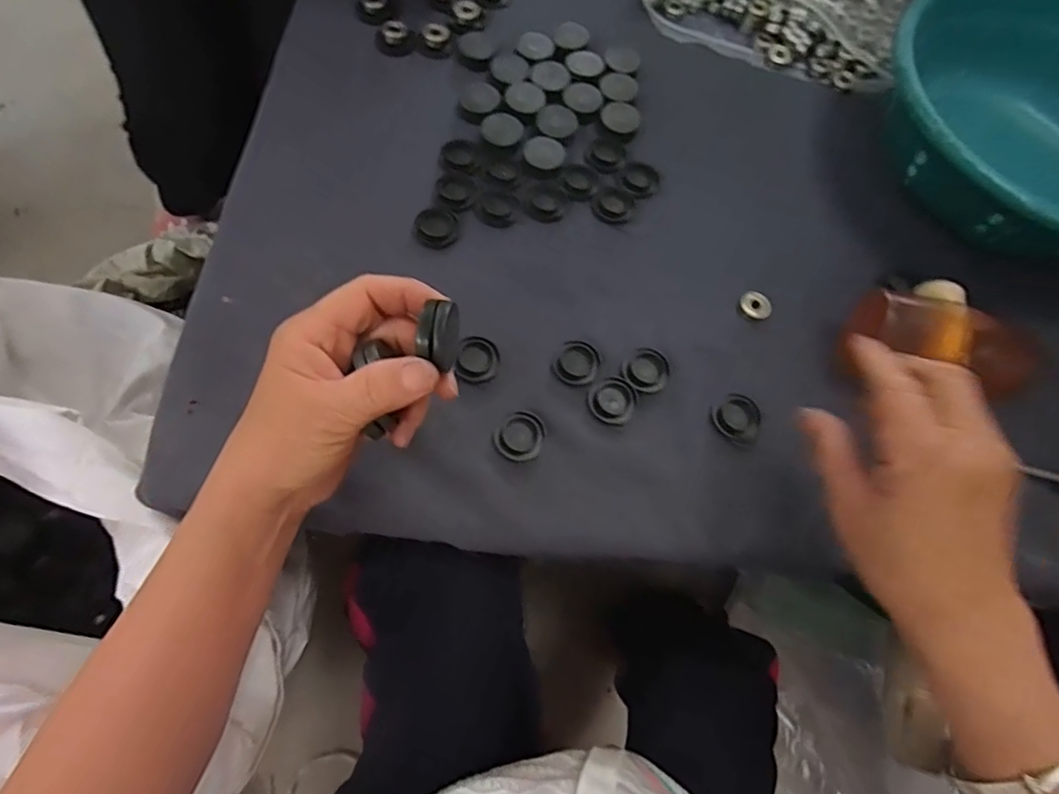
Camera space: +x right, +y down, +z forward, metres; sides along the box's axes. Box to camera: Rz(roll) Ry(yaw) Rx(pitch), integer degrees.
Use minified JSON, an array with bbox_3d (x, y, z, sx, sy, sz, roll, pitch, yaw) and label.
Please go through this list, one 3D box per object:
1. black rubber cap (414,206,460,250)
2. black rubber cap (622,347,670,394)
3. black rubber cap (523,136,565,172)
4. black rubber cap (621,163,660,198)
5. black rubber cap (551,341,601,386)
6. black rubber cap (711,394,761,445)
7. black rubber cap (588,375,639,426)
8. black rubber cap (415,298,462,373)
[{"bbox_3d":[-0.068,-0.127,0.437,0.031,0.004,0.035,6,67,0],"label":"black rubber cap"},{"bbox_3d":[0.081,-0.019,0.407,0.030,0.004,0.034,22,68,7],"label":"black rubber cap"},{"bbox_3d":[0.012,-0.193,0.466,0.032,0.007,0.031,1,67,-2],"label":"black rubber cap"},{"bbox_3d":[0.089,-0.175,0.472,0.029,0.004,0.034,20,68,6],"label":"black rubber cap"},{"bbox_3d":[0.033,-0.024,0.403,0.029,0.004,0.033,25,68,8],"label":"black rubber cap"},{"bbox_3d":[0.140,0.015,0.399,0.034,0.005,0.033,10,67,2],"label":"black rubber cap"},{"bbox_3d":[0.056,0.001,0.396,0.031,0.004,0.033,1,67,-2],"label":"black rubber cap"},{"bbox_3d":[-0.040,-0.027,0.263,0.016,0.023,0.027,5,67,0],"label":"black rubber cap"}]

